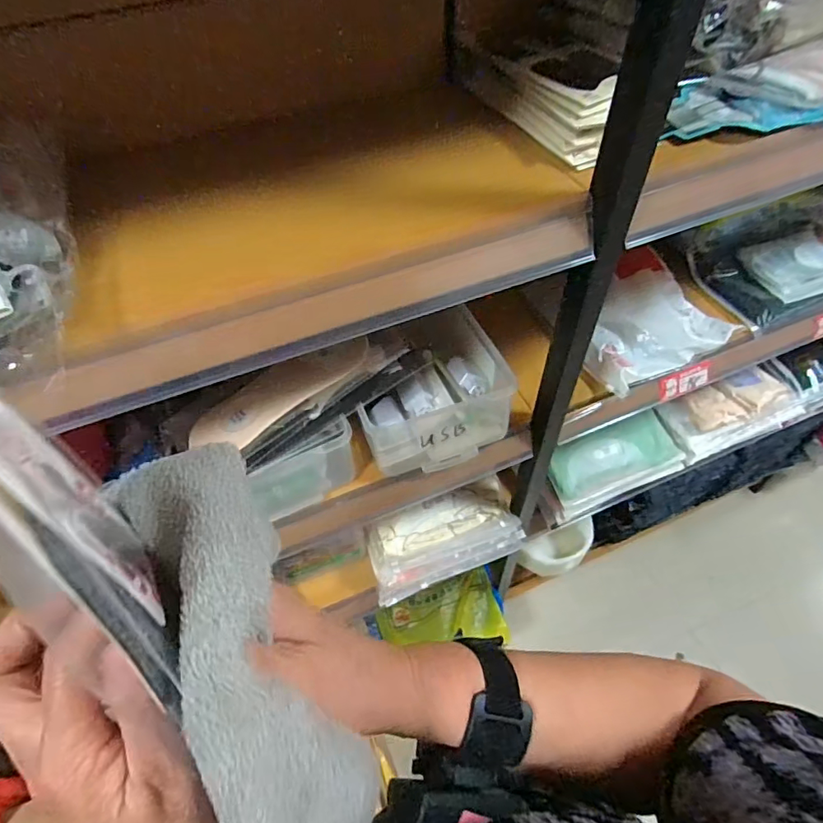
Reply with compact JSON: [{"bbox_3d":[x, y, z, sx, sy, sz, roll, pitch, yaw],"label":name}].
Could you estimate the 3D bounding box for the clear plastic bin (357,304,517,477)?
[{"bbox_3d":[0.016,-0.021,0.676,0.185,0.091,0.181,-18,54,-9],"label":"clear plastic bin"}]

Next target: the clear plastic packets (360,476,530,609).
[{"bbox_3d":[0.055,0.219,0.912,0.262,0.135,0.108,-20,54,-10],"label":"clear plastic packets"}]

